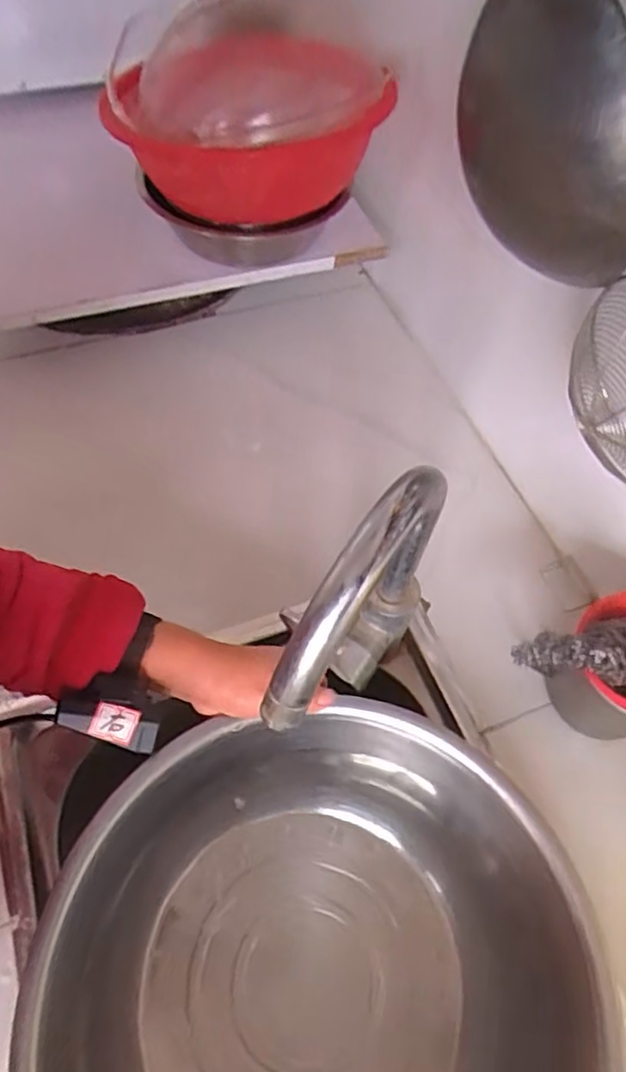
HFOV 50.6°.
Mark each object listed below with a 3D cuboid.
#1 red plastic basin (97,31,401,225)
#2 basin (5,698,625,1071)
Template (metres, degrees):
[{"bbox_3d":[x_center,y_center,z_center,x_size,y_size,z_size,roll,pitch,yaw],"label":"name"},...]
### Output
[{"bbox_3d":[-0.081,-0.419,0.654,0.250,0.108,0.279,-32,65,-22],"label":"red plastic basin"},{"bbox_3d":[0.018,0.308,0.452,0.337,0.137,0.347,2,57,-3],"label":"basin"}]

